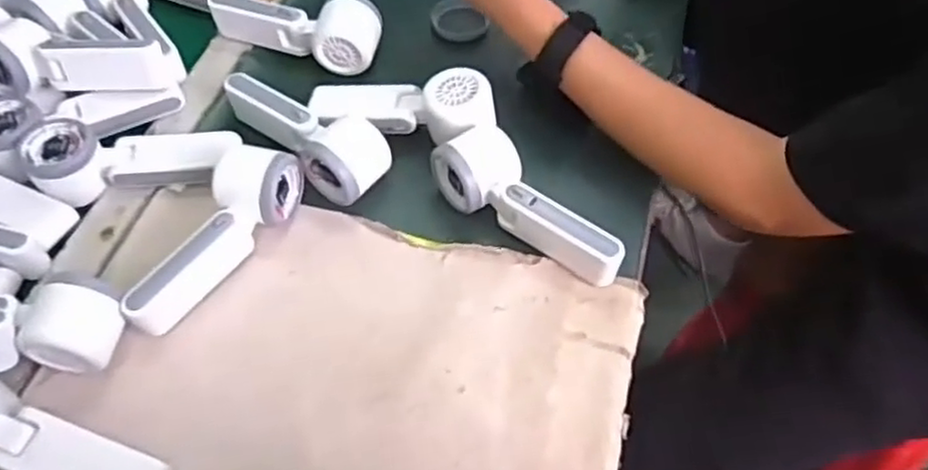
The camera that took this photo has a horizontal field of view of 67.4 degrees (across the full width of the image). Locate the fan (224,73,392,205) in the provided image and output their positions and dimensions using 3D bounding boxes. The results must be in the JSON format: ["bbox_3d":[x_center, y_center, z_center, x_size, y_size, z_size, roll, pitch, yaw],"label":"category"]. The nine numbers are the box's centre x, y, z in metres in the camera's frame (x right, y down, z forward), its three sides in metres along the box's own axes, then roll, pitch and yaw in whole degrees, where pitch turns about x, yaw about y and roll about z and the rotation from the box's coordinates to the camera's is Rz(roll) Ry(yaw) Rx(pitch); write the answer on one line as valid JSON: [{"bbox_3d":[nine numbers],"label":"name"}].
[{"bbox_3d":[-0.134,-0.091,0.597,0.163,0.049,0.063,37,65,24],"label":"fan"}]

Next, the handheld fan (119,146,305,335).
[{"bbox_3d":[-0.189,0.003,0.534,0.054,0.050,0.168,20,59,16],"label":"handheld fan"}]

